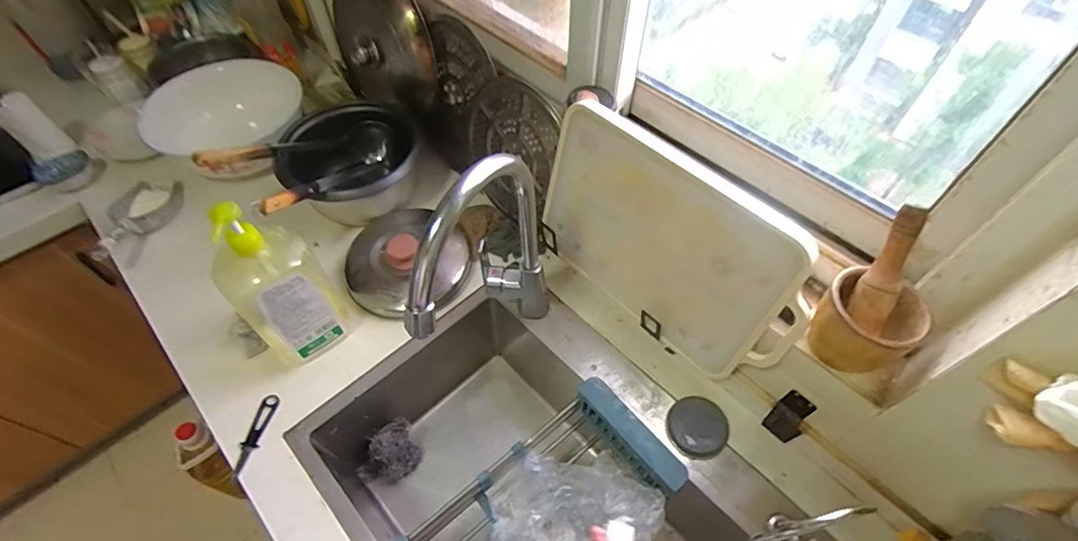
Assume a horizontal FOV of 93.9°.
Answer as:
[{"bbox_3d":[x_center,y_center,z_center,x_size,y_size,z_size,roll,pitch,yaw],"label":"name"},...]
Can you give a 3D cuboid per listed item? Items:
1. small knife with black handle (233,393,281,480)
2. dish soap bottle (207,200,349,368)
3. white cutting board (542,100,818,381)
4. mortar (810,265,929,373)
[{"bbox_3d":[-0.406,0.235,0.720,0.025,0.010,0.117,8,55,6],"label":"small knife with black handle"},{"bbox_3d":[-0.366,0.016,0.699,0.118,0.296,0.091,-33,60,-21],"label":"dish soap bottle"},{"bbox_3d":[0.162,-0.030,0.686,0.391,0.276,0.017,40,50,24],"label":"white cutting board"},{"bbox_3d":[0.368,0.066,0.580,0.099,0.097,0.090,27,59,19],"label":"mortar"}]

